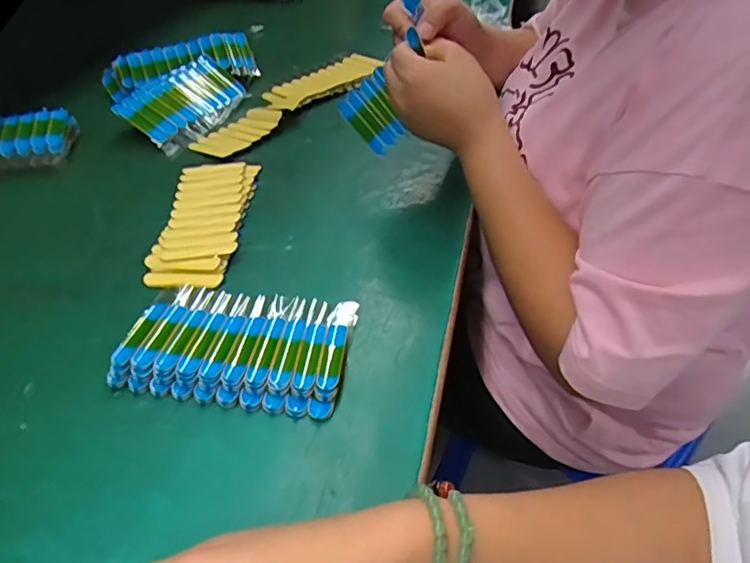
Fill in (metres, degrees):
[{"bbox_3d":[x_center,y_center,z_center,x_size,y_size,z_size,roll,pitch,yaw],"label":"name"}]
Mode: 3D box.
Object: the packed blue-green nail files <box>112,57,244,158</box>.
[{"bbox_3d":[-0.223,-0.212,0.646,0.094,0.021,0.157,34,52,-1],"label":"packed blue-green nail files"}]

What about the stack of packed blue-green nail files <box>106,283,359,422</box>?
[{"bbox_3d":[-0.094,0.042,0.389,0.149,0.018,0.099,6,43,7],"label":"stack of packed blue-green nail files"}]

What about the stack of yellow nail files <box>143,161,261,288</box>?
[{"bbox_3d":[-0.154,-0.059,0.499,0.072,0.013,0.172,-2,42,-1],"label":"stack of yellow nail files"}]

